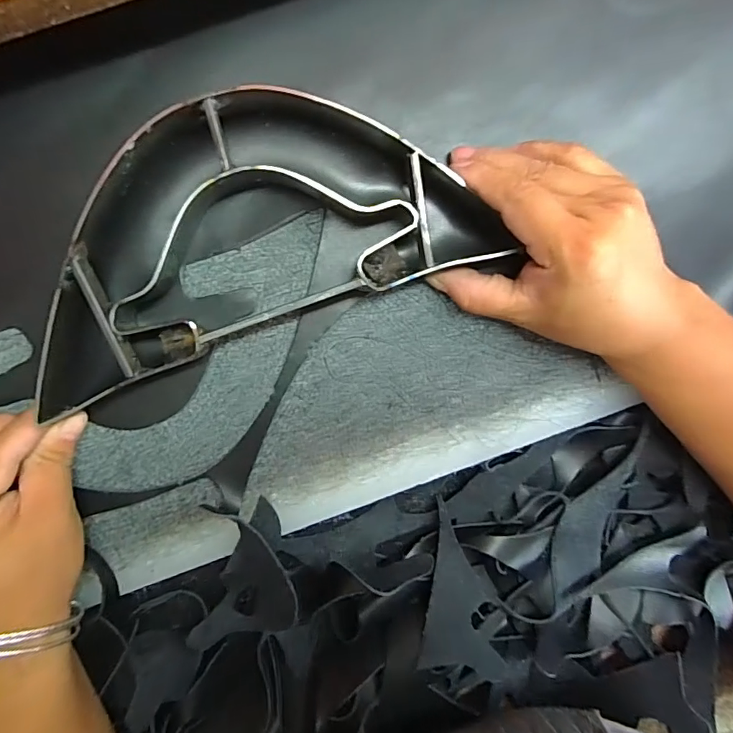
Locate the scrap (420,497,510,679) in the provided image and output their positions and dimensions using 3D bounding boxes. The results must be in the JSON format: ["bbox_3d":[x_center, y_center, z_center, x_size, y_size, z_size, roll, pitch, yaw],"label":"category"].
[{"bbox_3d":[0.056,0.144,0.314,0.050,0.005,0.104,-5,76,-5],"label":"scrap"}]

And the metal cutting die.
[{"bbox_3d":[-0.060,-0.076,0.253,0.251,0.032,0.118,-21,98,-3],"label":"metal cutting die"}]

